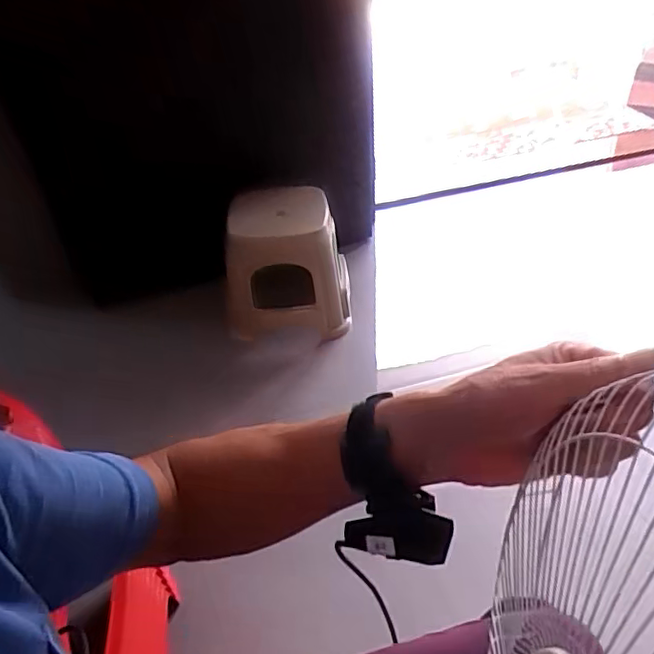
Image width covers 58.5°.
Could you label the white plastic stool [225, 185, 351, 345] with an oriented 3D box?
[{"bbox_3d":[-0.105,-0.166,1.529,0.314,0.308,0.281,-4,41,2],"label":"white plastic stool"}]

